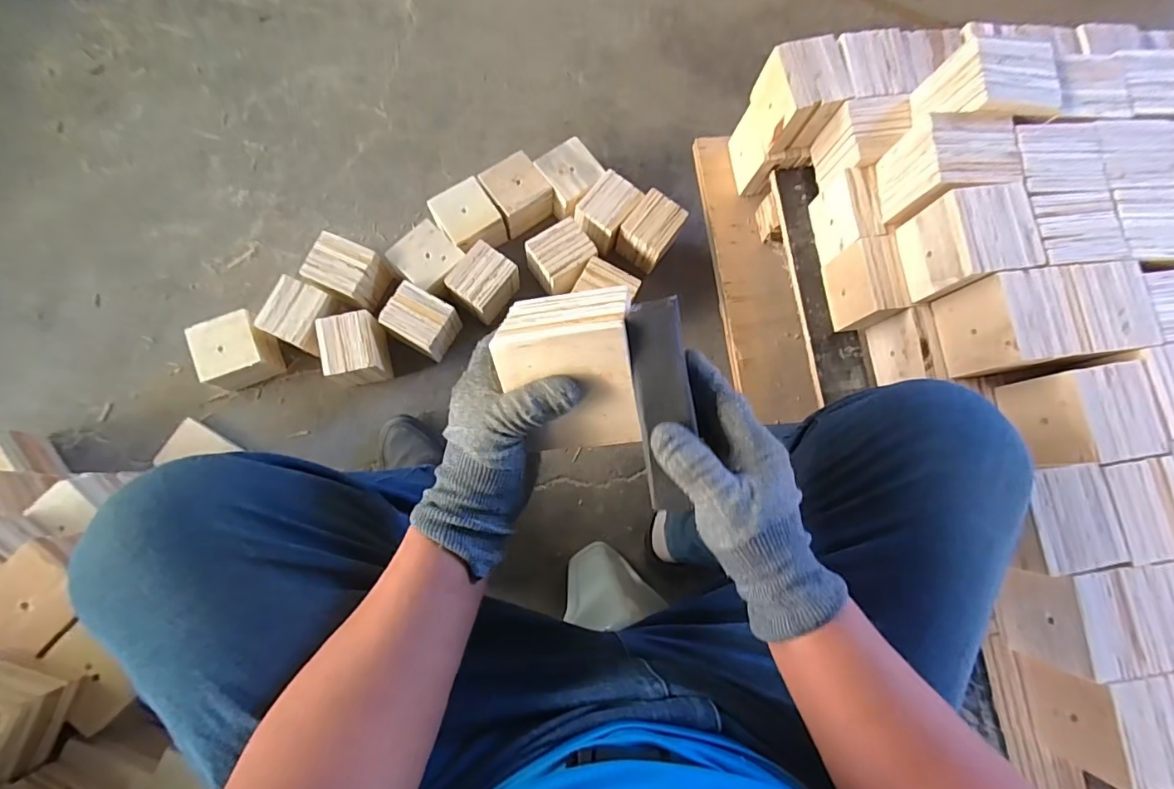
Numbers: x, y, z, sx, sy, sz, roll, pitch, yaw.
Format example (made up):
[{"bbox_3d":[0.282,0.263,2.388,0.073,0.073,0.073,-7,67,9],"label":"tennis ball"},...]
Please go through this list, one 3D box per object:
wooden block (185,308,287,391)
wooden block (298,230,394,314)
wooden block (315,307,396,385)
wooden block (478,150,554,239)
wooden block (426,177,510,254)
[{"bbox_3d":[-0.554,-0.068,0.810,0.109,0.087,0.099,-18,81,-5],"label":"wooden block"},{"bbox_3d":[-0.392,-0.198,0.841,0.104,0.100,0.086,26,80,3],"label":"wooden block"},{"bbox_3d":[-0.370,-0.070,0.813,0.086,0.093,0.099,-10,80,-4],"label":"wooden block"},{"bbox_3d":[-0.121,-0.348,0.891,0.097,0.082,0.109,-32,82,-7],"label":"wooden block"},{"bbox_3d":[-0.202,-0.294,0.874,0.095,0.080,0.110,-35,81,-7],"label":"wooden block"}]

